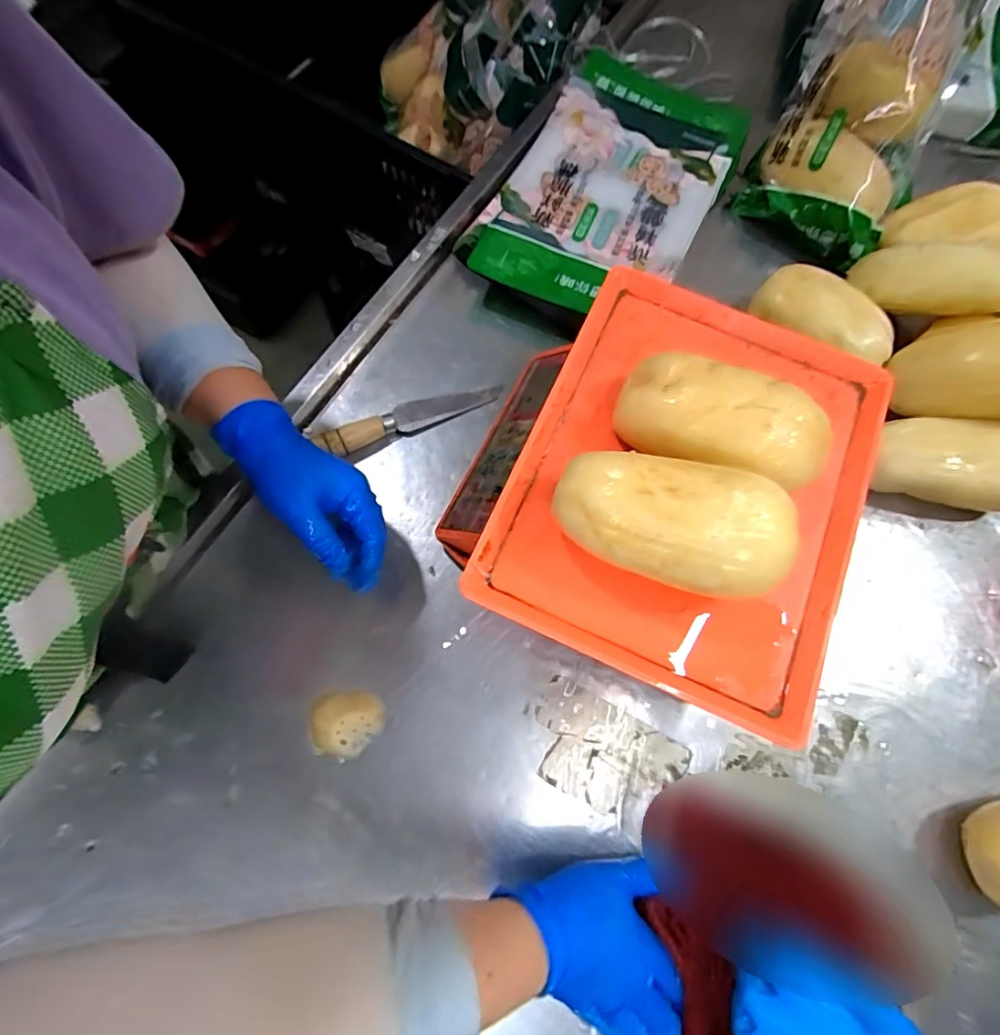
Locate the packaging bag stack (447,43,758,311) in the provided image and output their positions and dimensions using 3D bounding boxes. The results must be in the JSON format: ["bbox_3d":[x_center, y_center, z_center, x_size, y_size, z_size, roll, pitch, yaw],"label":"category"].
[{"bbox_3d":[0.118,-0.359,0.589,0.225,0.054,0.351,27,73,7],"label":"packaging bag stack"}]

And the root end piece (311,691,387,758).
[{"bbox_3d":[-0.125,0.167,0.425,0.056,0.017,0.050,13,72,2],"label":"root end piece"}]

